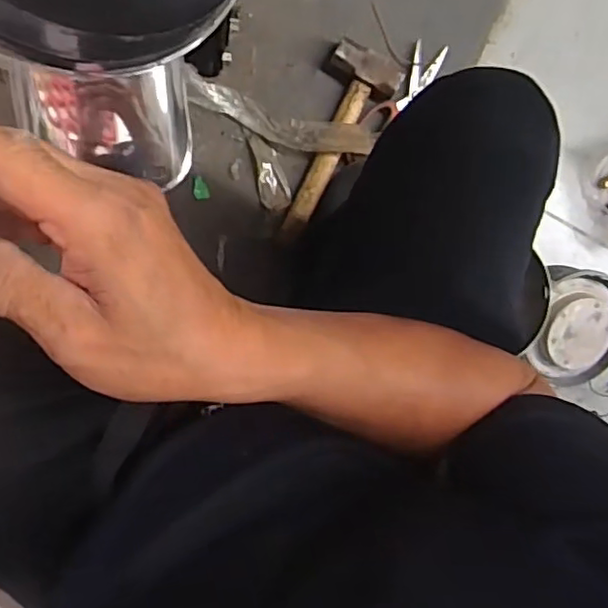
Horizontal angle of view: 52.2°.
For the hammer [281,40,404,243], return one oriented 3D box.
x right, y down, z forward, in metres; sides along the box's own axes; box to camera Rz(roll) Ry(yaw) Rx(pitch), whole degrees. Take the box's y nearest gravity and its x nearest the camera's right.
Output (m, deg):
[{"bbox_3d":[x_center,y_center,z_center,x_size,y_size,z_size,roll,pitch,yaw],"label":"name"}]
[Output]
[{"bbox_3d":[0.033,-0.221,0.863,0.105,0.033,0.280,27,91,-7],"label":"hammer"}]

